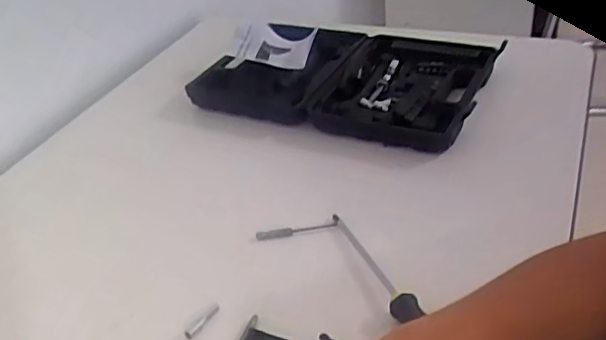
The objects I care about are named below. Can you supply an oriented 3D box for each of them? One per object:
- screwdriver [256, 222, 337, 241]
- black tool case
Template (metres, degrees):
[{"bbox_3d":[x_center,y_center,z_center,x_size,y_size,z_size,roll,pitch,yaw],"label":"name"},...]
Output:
[{"bbox_3d":[-0.006,0.058,0.559,0.074,0.011,0.010,-8,37,-3],"label":"screwdriver"},{"bbox_3d":[0.050,-0.115,0.755,0.344,0.040,0.202,9,39,23],"label":"black tool case"}]

